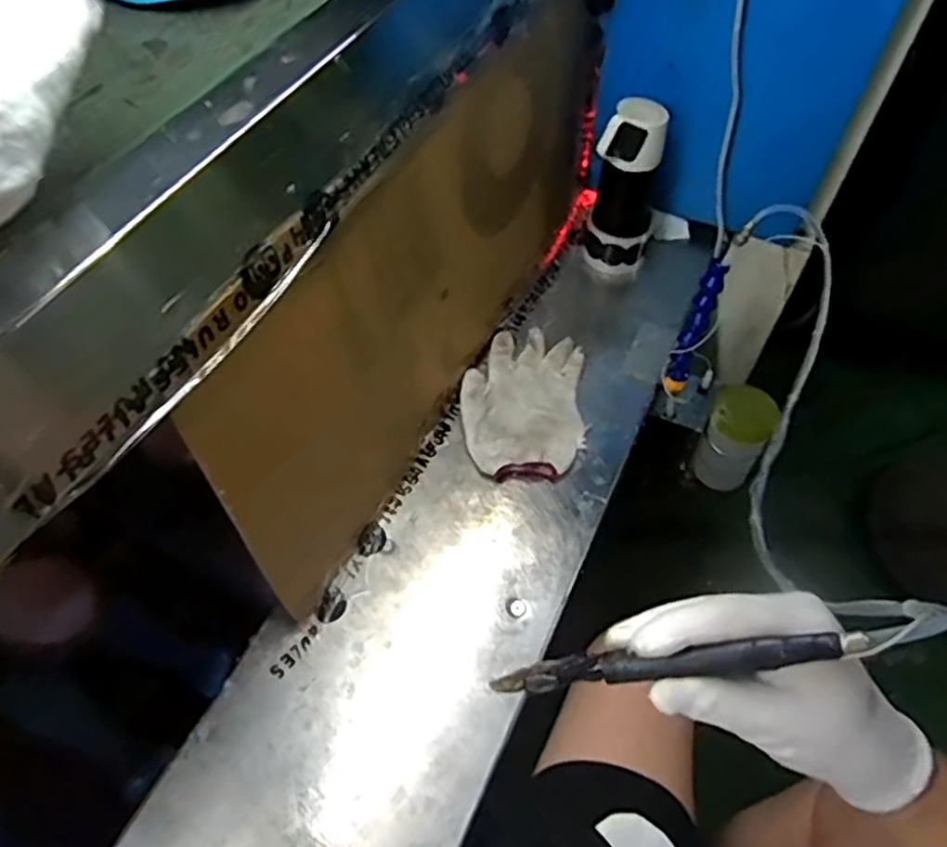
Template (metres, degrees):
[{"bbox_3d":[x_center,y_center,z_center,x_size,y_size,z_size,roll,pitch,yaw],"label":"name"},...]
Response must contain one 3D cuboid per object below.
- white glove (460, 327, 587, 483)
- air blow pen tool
[{"bbox_3d":[0.055,-0.024,0.793,0.132,0.021,0.190,1,54,4],"label":"white glove"},{"bbox_3d":[0.085,0.104,0.313,0.156,0.015,0.016,-15,51,20],"label":"air blow pen tool"}]

